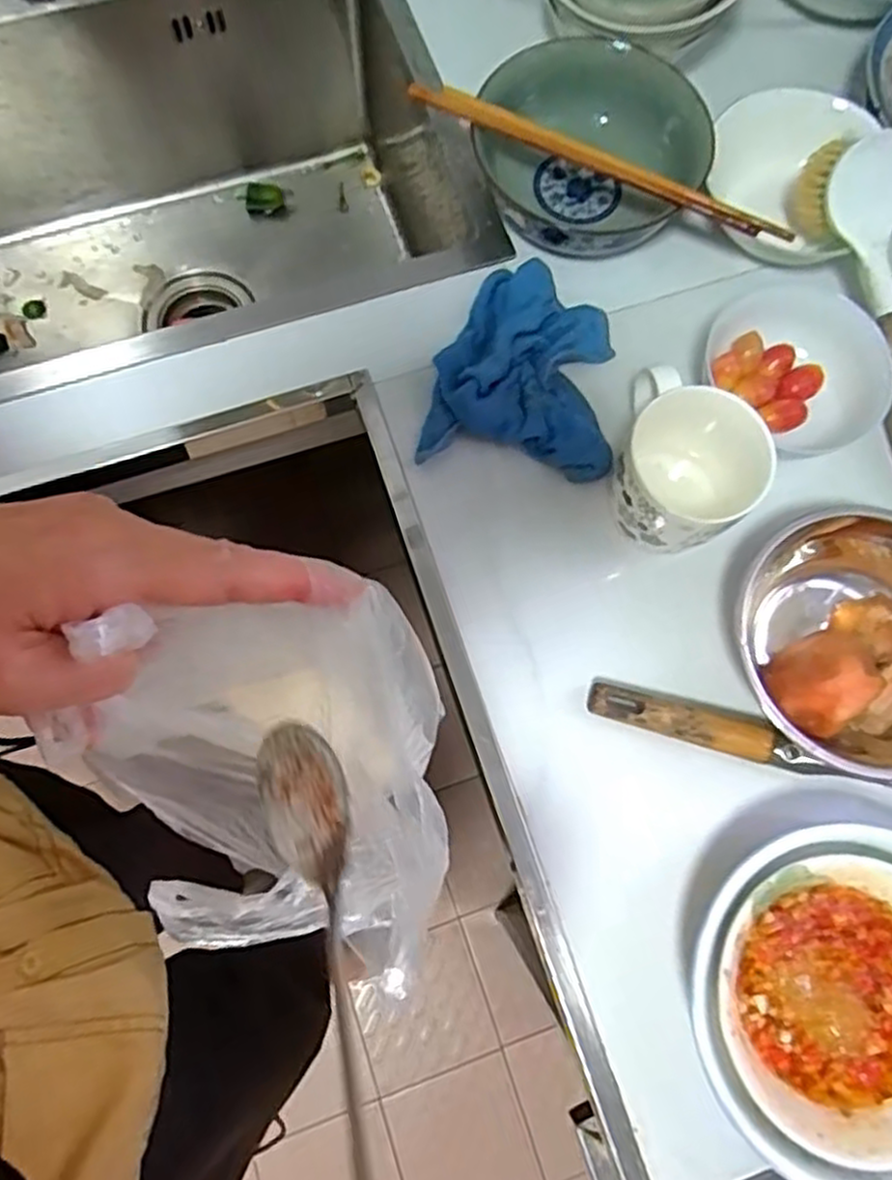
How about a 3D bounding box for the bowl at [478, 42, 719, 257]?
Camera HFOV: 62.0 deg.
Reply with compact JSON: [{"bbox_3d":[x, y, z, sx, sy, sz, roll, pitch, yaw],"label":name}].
[{"bbox_3d":[0.094,-0.306,0.514,0.142,0.059,0.133,0,75,-1],"label":"bowl"}]

